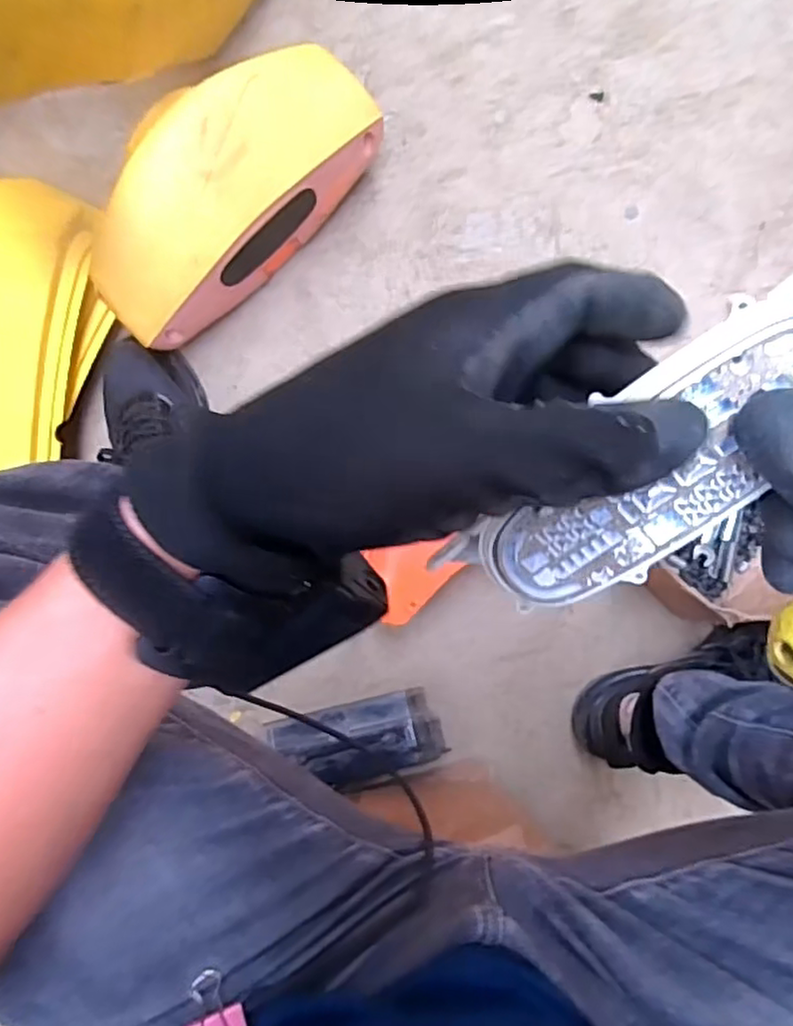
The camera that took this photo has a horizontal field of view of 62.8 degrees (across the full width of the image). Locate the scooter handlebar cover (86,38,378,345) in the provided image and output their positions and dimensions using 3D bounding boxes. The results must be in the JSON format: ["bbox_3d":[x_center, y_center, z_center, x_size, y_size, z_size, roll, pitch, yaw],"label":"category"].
[{"bbox_3d":[-0.150,-0.286,0.592,0.301,0.150,0.098,-44,89,5],"label":"scooter handlebar cover"}]

